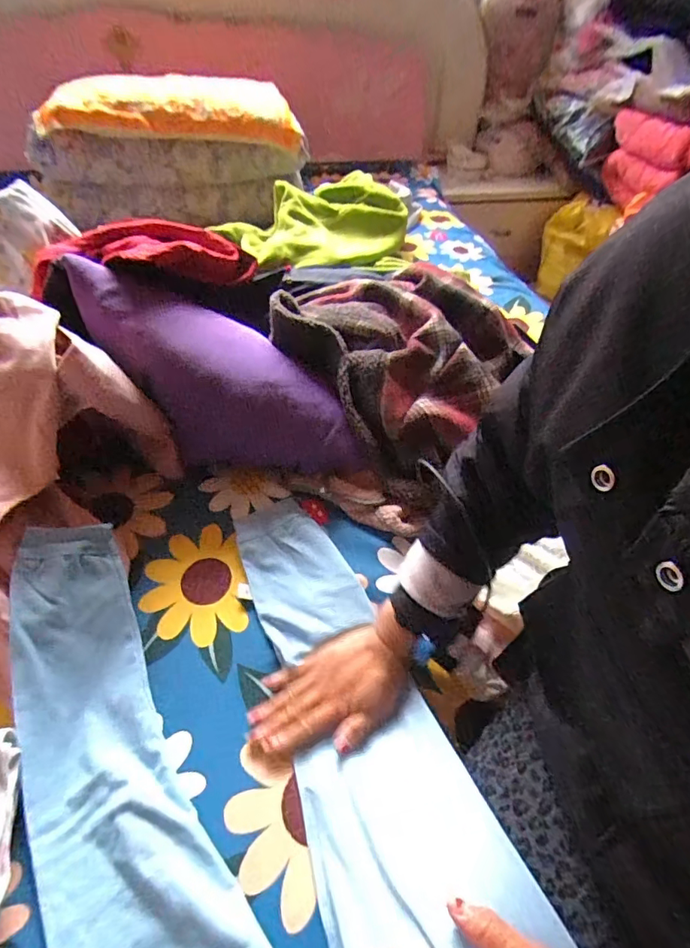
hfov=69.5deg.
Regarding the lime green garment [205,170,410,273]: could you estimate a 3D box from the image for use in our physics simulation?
[{"bbox_3d":[-0.028,-0.541,1.082,0.459,0.108,0.312,-23,51,-23],"label":"lime green garment"}]

